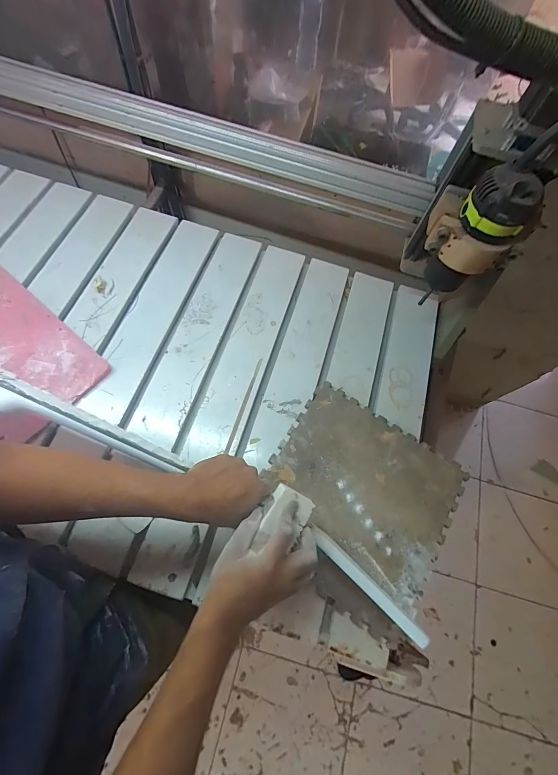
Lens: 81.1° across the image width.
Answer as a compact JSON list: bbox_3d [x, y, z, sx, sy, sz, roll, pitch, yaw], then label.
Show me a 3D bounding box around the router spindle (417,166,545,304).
[{"bbox_3d":[0.266,-0.208,0.449,0.077,0.168,0.084,-20,72,-12],"label":"router spindle"}]

